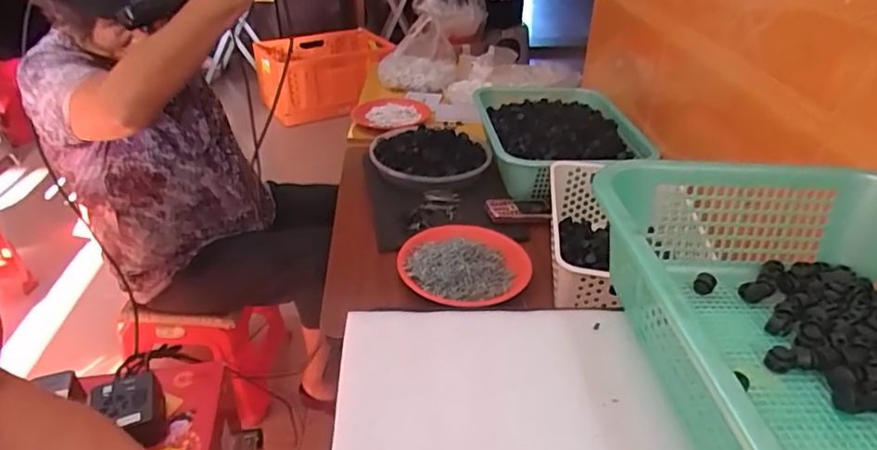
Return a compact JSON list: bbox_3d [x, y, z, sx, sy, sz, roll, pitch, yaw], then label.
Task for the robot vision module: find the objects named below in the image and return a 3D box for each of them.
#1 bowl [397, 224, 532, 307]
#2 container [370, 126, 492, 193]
[{"bbox_3d":[0.037,0.050,0.856,0.188,0.046,0.181,-16,36,-24],"label":"bowl"},{"bbox_3d":[-0.013,-0.136,1.111,0.226,0.072,0.227,1,33,-1],"label":"container"}]

